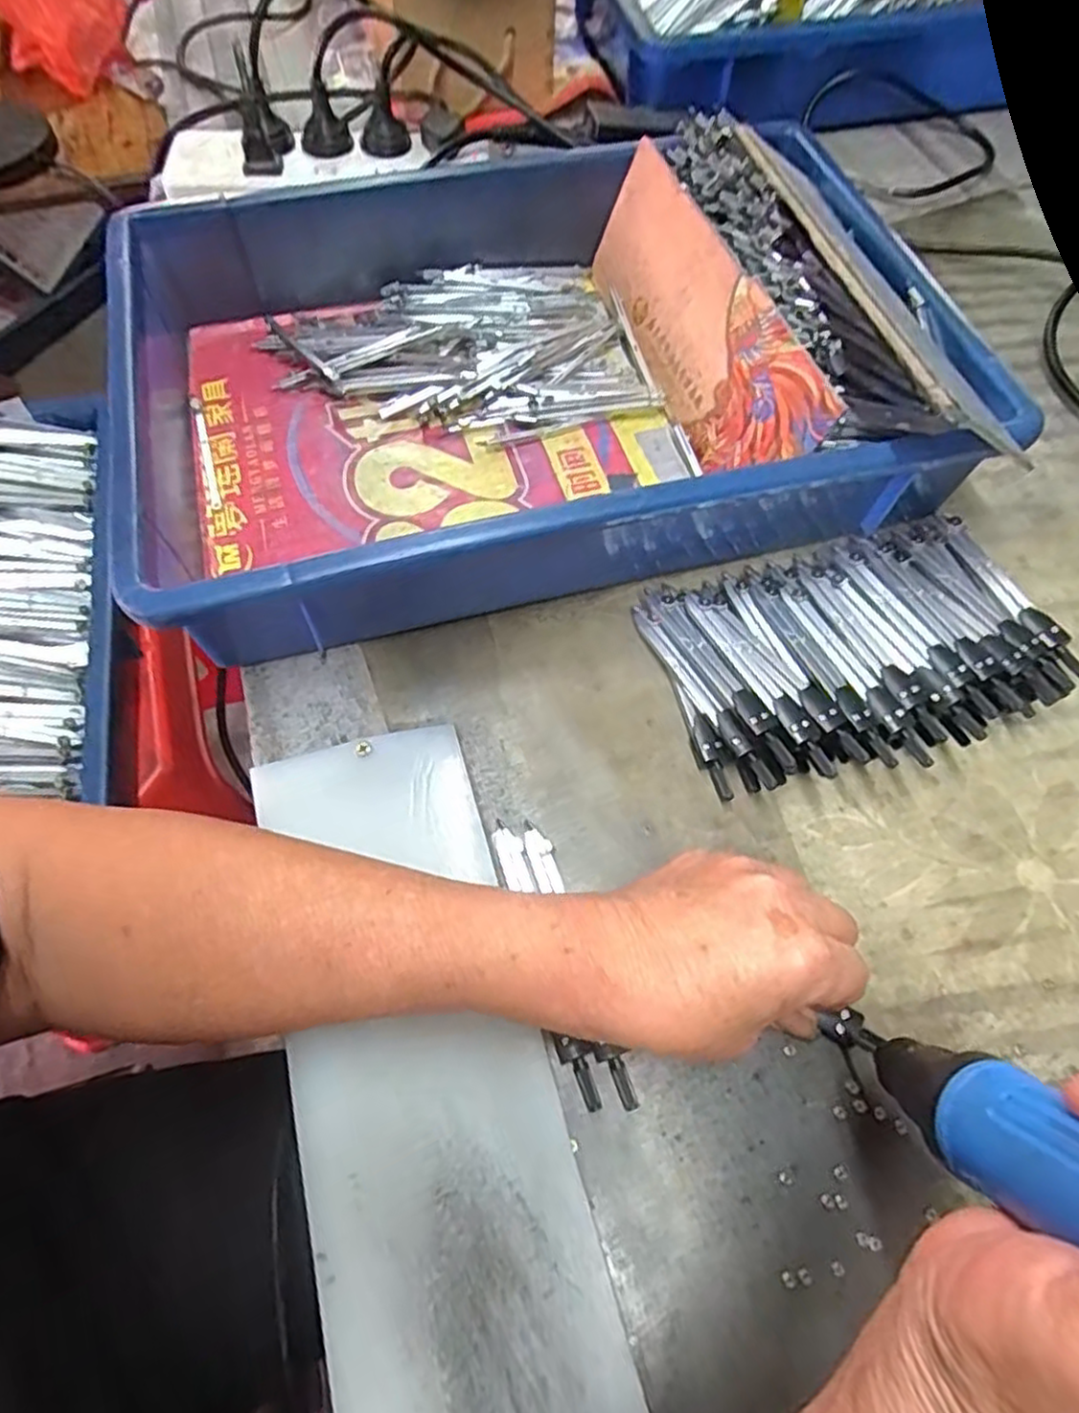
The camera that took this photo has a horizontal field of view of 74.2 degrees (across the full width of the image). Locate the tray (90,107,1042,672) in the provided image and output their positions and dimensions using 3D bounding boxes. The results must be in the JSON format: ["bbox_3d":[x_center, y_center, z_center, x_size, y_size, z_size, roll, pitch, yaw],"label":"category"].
[{"bbox_3d":[-0.003,-0.193,0.397,0.420,0.083,0.285,-14,65,-9],"label":"tray"}]

